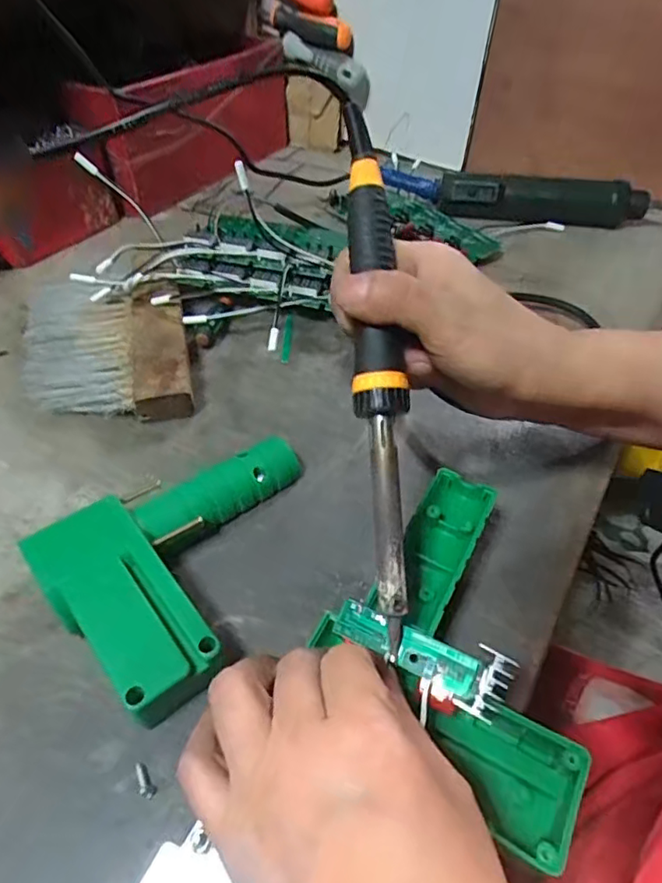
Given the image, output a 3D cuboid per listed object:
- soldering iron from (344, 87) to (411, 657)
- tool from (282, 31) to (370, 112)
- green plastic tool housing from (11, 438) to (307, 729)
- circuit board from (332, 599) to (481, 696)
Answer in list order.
[{"bbox_3d":[0.022,-0.029,0.250,0.023,0.018,0.232,-3,86,-5],"label":"soldering iron"},{"bbox_3d":[-0.009,-0.412,0.625,0.109,0.048,0.029,30,51,4],"label":"tool"},{"bbox_3d":[-0.065,0.055,0.301,0.110,0.032,0.149,34,54,27],"label":"green plastic tool housing"},{"bbox_3d":[0.031,0.088,0.245,0.062,0.008,0.017,21,49,20],"label":"circuit board"}]

